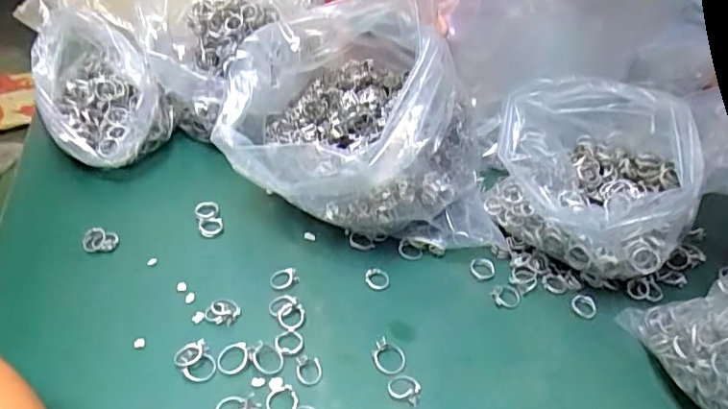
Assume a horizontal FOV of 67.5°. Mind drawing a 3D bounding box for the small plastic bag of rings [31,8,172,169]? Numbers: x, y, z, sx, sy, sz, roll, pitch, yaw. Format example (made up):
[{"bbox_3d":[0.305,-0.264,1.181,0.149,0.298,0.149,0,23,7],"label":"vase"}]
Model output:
[{"bbox_3d":[-0.266,-0.114,0.556,0.119,0.118,0.158,-14,43,-23],"label":"small plastic bag of rings"}]

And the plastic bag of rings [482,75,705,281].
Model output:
[{"bbox_3d":[0.201,-0.028,0.475,0.166,0.160,0.134,34,48,30],"label":"plastic bag of rings"}]

